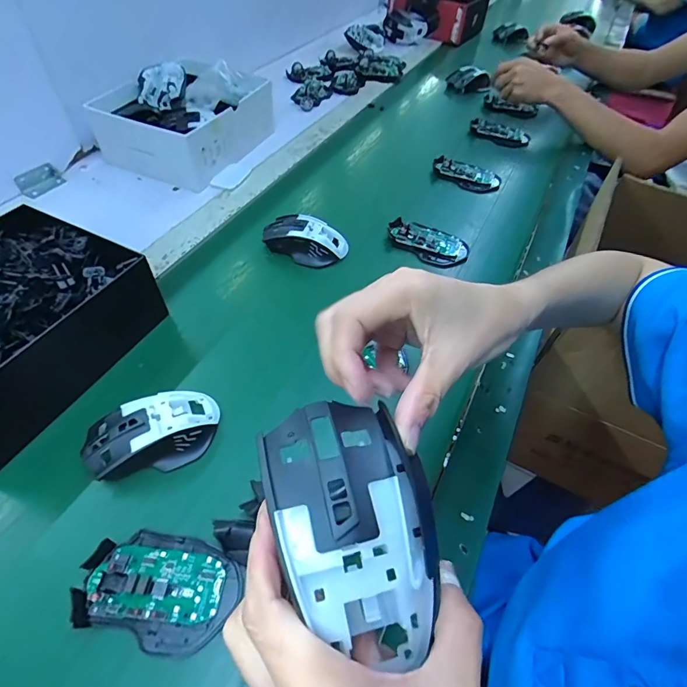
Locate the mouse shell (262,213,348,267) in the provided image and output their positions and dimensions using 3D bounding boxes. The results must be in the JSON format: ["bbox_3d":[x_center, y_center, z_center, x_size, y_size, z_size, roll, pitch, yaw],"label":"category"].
[{"bbox_3d":[-0.054,-0.141,0.554,0.119,0.039,0.063,15,53,6],"label":"mouse shell"}]

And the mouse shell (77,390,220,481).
[{"bbox_3d":[-0.172,0.081,0.370,0.112,0.034,0.066,-21,57,-20],"label":"mouse shell"}]

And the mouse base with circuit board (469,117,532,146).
[{"bbox_3d":[0.306,-0.420,0.809,0.119,0.013,0.058,36,58,19],"label":"mouse base with circuit board"}]

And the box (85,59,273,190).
[{"bbox_3d":[-0.261,-0.385,0.698,0.208,0.089,0.247,21,54,11],"label":"box"}]

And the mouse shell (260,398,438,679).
[{"bbox_3d":[0.003,0.076,0.177,0.065,0.042,0.101,-9,54,-12],"label":"mouse shell"}]

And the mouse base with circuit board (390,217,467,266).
[{"bbox_3d":[0.121,-0.147,0.580,0.113,0.021,0.065,27,55,15],"label":"mouse base with circuit board"}]

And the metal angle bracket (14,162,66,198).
[{"bbox_3d":[-0.465,-0.252,0.628,0.023,0.028,0.063,26,55,15],"label":"metal angle bracket"}]

